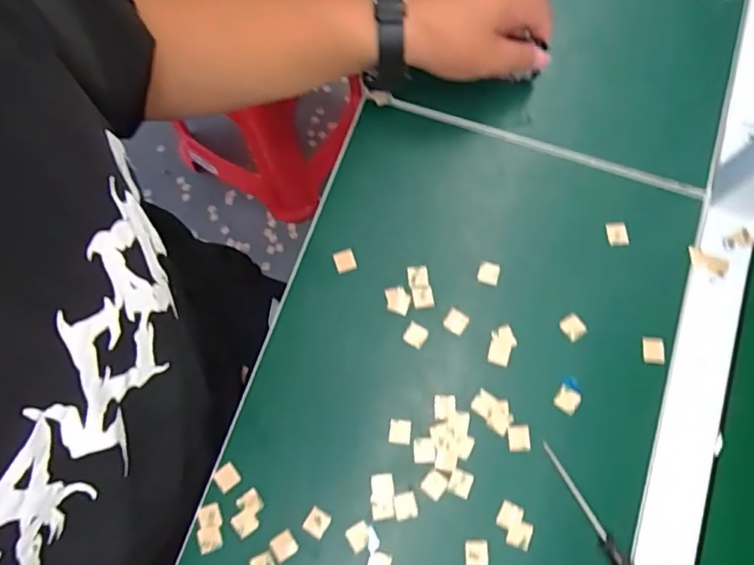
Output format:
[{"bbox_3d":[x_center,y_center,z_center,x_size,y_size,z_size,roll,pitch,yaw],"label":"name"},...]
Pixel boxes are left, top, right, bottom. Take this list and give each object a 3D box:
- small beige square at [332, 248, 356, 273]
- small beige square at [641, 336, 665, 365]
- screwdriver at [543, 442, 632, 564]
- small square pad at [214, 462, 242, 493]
[{"bbox_3d":[-0.026,-0.017,0.448,0.016,0.004,0.018,-18,76,-5],"label":"small beige square"},{"bbox_3d":[0.211,0.052,0.425,0.016,0.004,0.021,1,75,0],"label":"small beige square"},{"bbox_3d":[0.156,0.172,0.386,0.013,0.014,0.128,-27,76,-7],"label":"screwdriver"},{"bbox_3d":[-0.109,0.142,0.404,0.017,0.004,0.016,-33,80,-9],"label":"small square pad"}]

